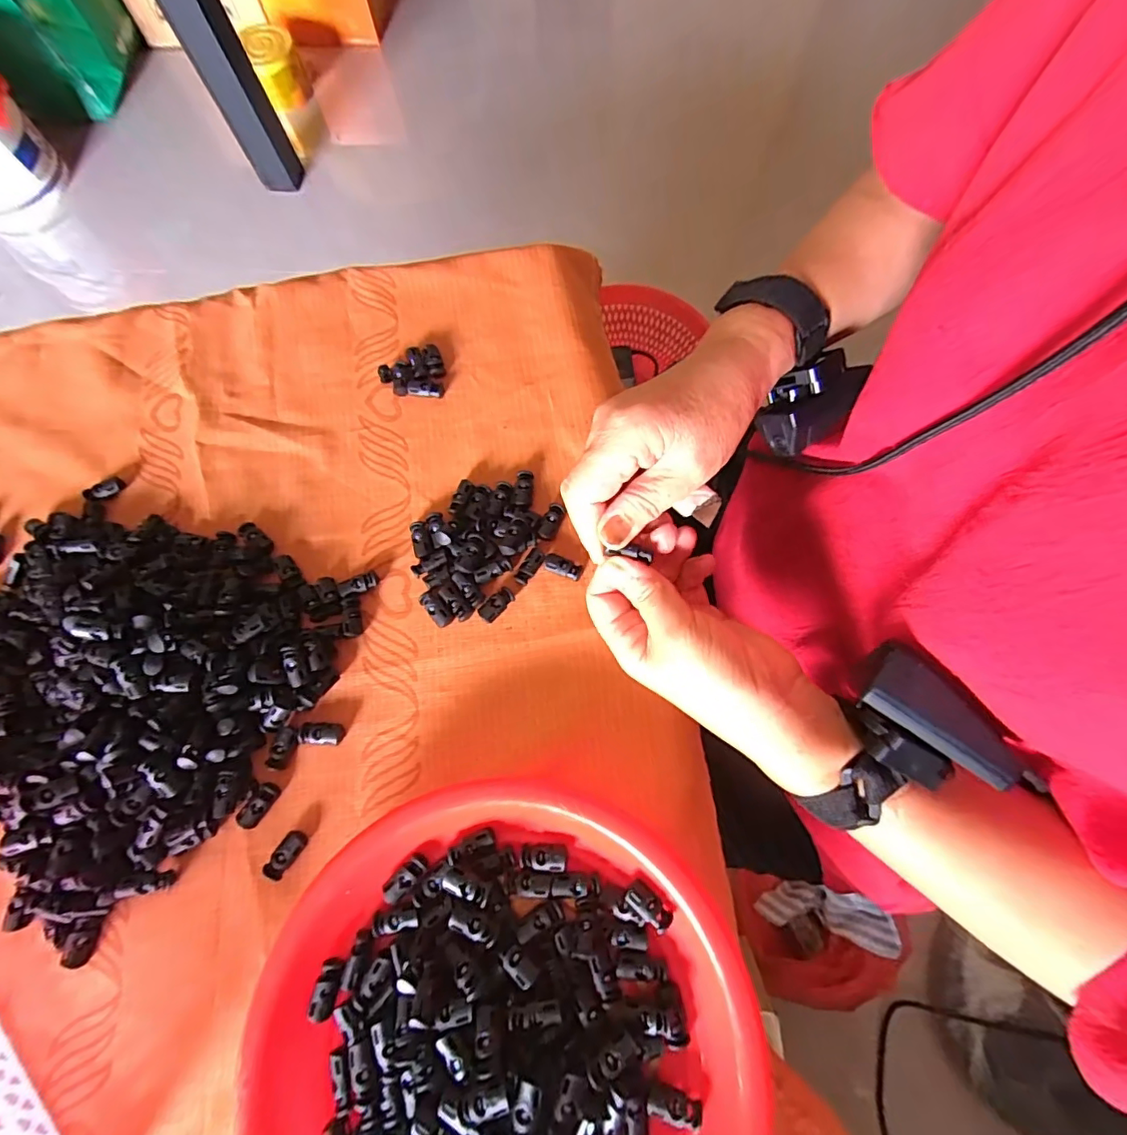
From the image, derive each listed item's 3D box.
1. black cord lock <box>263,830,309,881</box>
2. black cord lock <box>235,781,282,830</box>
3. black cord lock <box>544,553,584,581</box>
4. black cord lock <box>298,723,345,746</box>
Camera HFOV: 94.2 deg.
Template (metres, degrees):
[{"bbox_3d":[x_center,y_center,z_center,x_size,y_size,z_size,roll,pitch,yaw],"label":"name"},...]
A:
[{"bbox_3d":[-0.174,0.180,0.328,0.015,0.010,0.029,31,76,11],"label":"black cord lock"},{"bbox_3d":[-0.196,0.153,0.337,0.014,0.009,0.028,31,76,11],"label":"black cord lock"},{"bbox_3d":[0.000,0.000,0.372,0.027,0.009,0.014,22,75,9],"label":"black cord lock"},{"bbox_3d":[-0.160,0.110,0.346,0.030,0.009,0.014,1,73,2],"label":"black cord lock"}]

